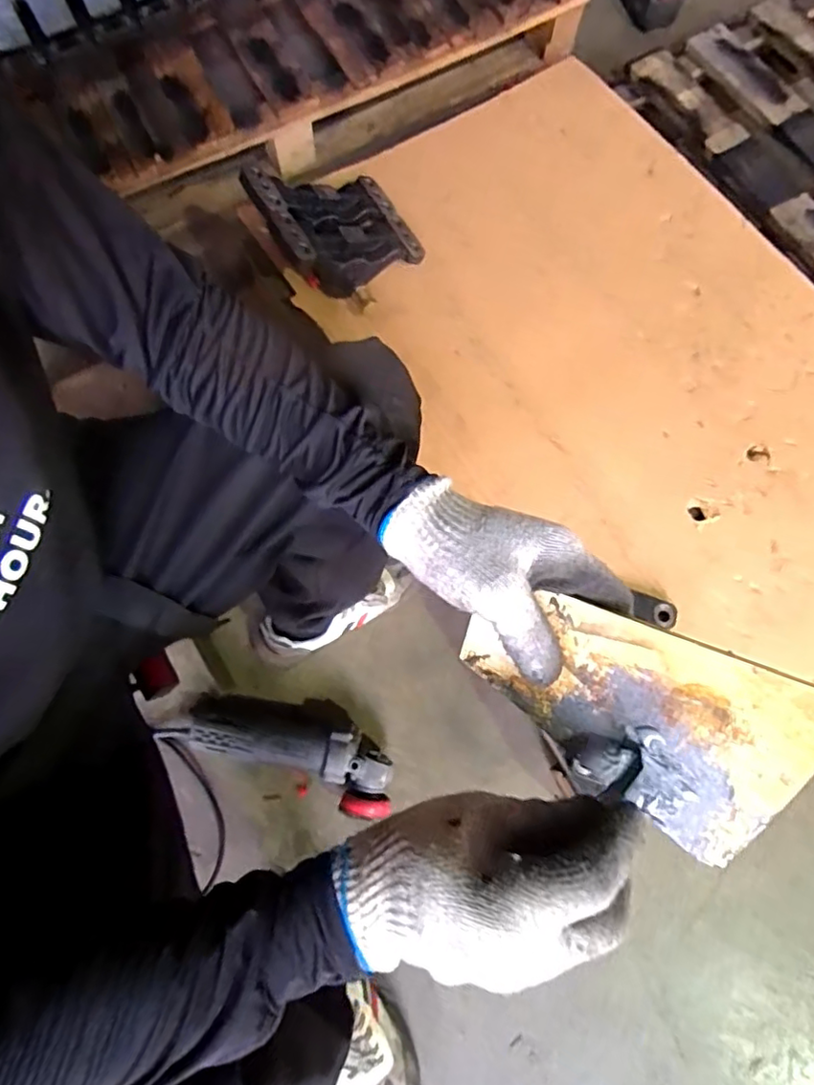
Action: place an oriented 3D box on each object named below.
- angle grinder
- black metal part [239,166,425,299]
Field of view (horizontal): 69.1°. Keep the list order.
[{"bbox_3d":[-0.156,0.256,0.760,0.280,0.067,0.094,17,74,6],"label":"angle grinder"},{"bbox_3d":[-0.092,-0.439,0.817,0.197,0.123,0.161,-29,75,-7],"label":"black metal part"}]

